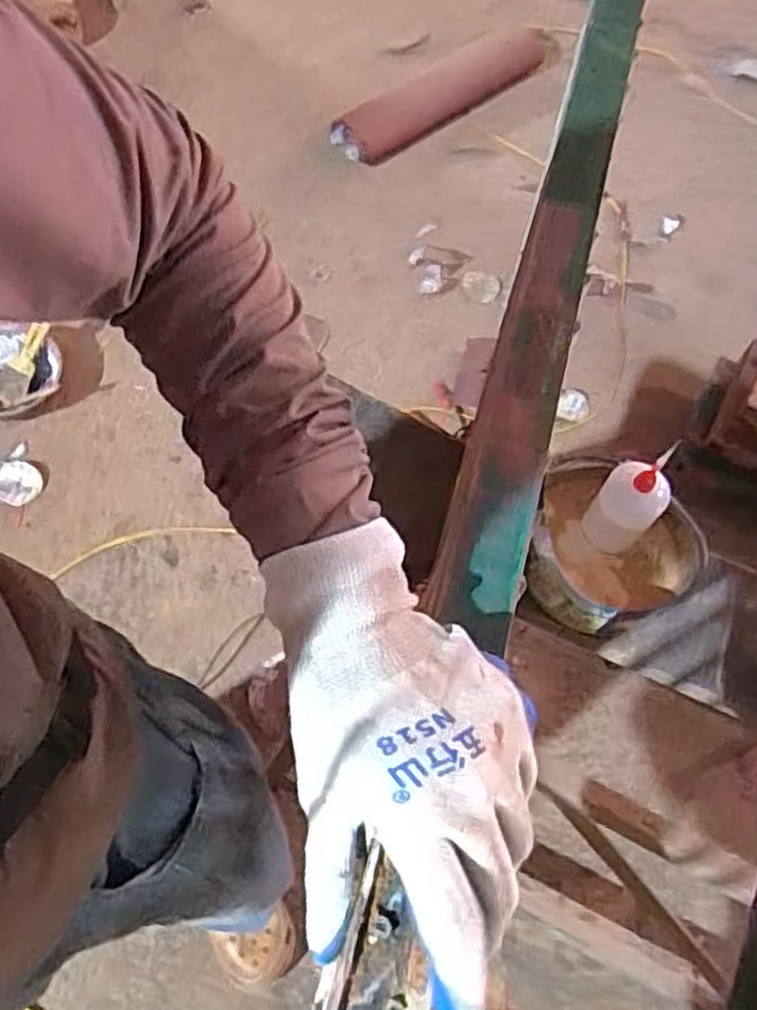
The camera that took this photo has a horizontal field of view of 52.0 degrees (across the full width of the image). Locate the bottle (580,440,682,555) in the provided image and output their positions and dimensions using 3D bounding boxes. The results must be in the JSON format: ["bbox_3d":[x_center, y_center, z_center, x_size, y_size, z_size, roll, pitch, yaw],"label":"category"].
[{"bbox_3d":[0.219,-0.007,0.679,0.059,0.125,0.054,2,64,-4],"label":"bottle"}]

